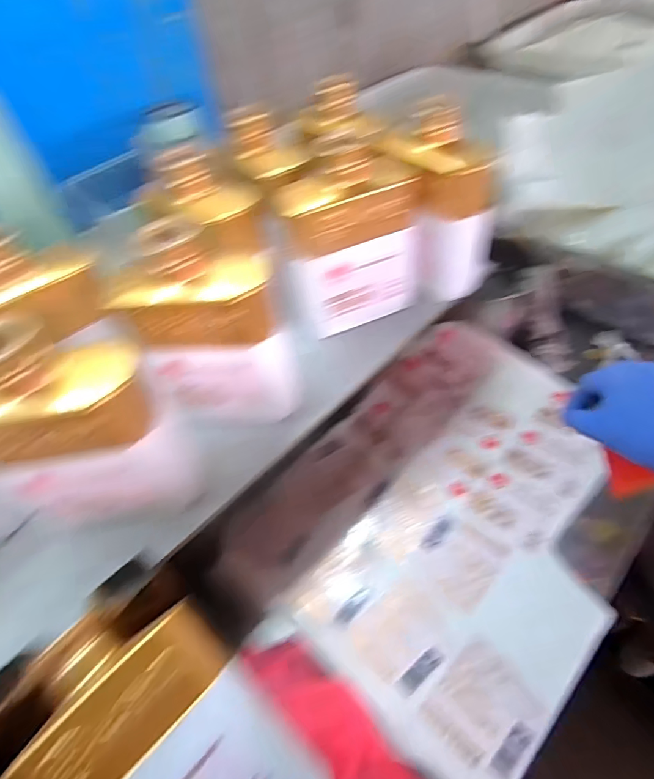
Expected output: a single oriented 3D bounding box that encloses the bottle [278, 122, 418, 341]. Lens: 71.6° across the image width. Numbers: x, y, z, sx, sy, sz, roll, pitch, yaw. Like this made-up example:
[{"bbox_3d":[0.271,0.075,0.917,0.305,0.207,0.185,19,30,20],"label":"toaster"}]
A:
[{"bbox_3d":[0.022,-0.131,0.401,0.112,0.150,0.053,-26,54,-16],"label":"bottle"}]

